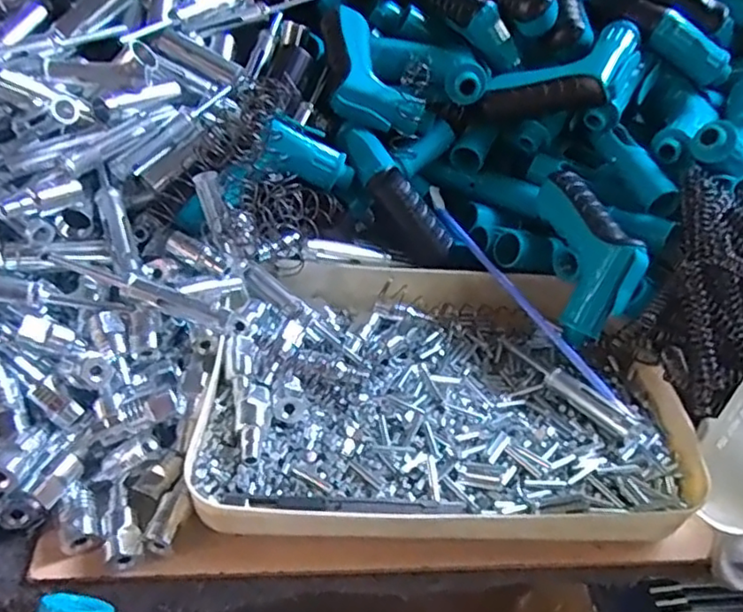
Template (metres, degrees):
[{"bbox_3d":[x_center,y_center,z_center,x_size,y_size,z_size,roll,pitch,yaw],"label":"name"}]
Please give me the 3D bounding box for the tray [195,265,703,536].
[{"bbox_3d":[0.048,0.060,0.454,0.322,0.042,0.228,2,43,-5],"label":"tray"}]

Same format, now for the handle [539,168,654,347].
[{"bbox_3d":[0.168,-0.047,0.488,0.032,0.070,0.132,9,60,-41],"label":"handle"}]

